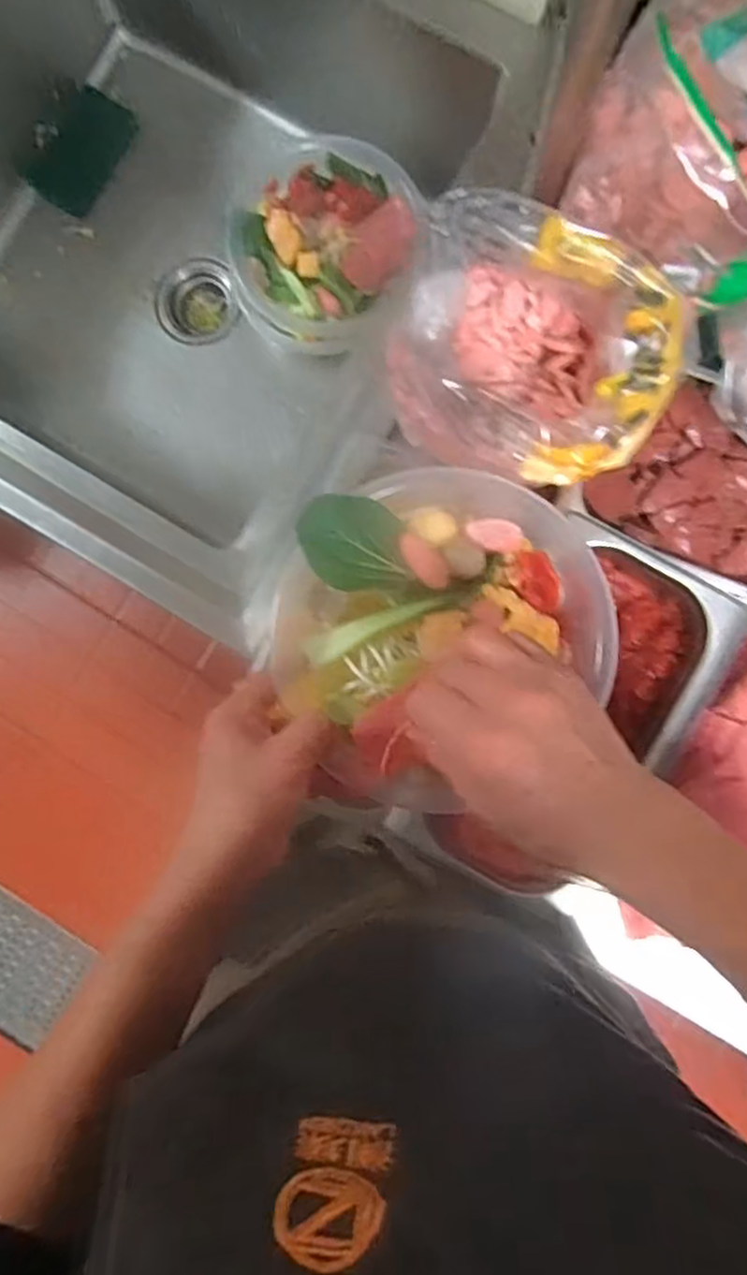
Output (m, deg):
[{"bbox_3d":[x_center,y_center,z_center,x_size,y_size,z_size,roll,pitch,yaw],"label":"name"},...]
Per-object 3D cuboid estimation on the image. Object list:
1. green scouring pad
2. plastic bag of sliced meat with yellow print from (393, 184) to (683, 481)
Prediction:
[{"bbox_3d":[-0.383,-0.645,0.935,0.088,0.012,0.152,35,95,-9],"label":"green scouring pad"},{"bbox_3d":[0.115,-0.204,0.524,0.195,0.125,0.155,27,89,3],"label":"plastic bag of sliced meat with yellow print"}]

